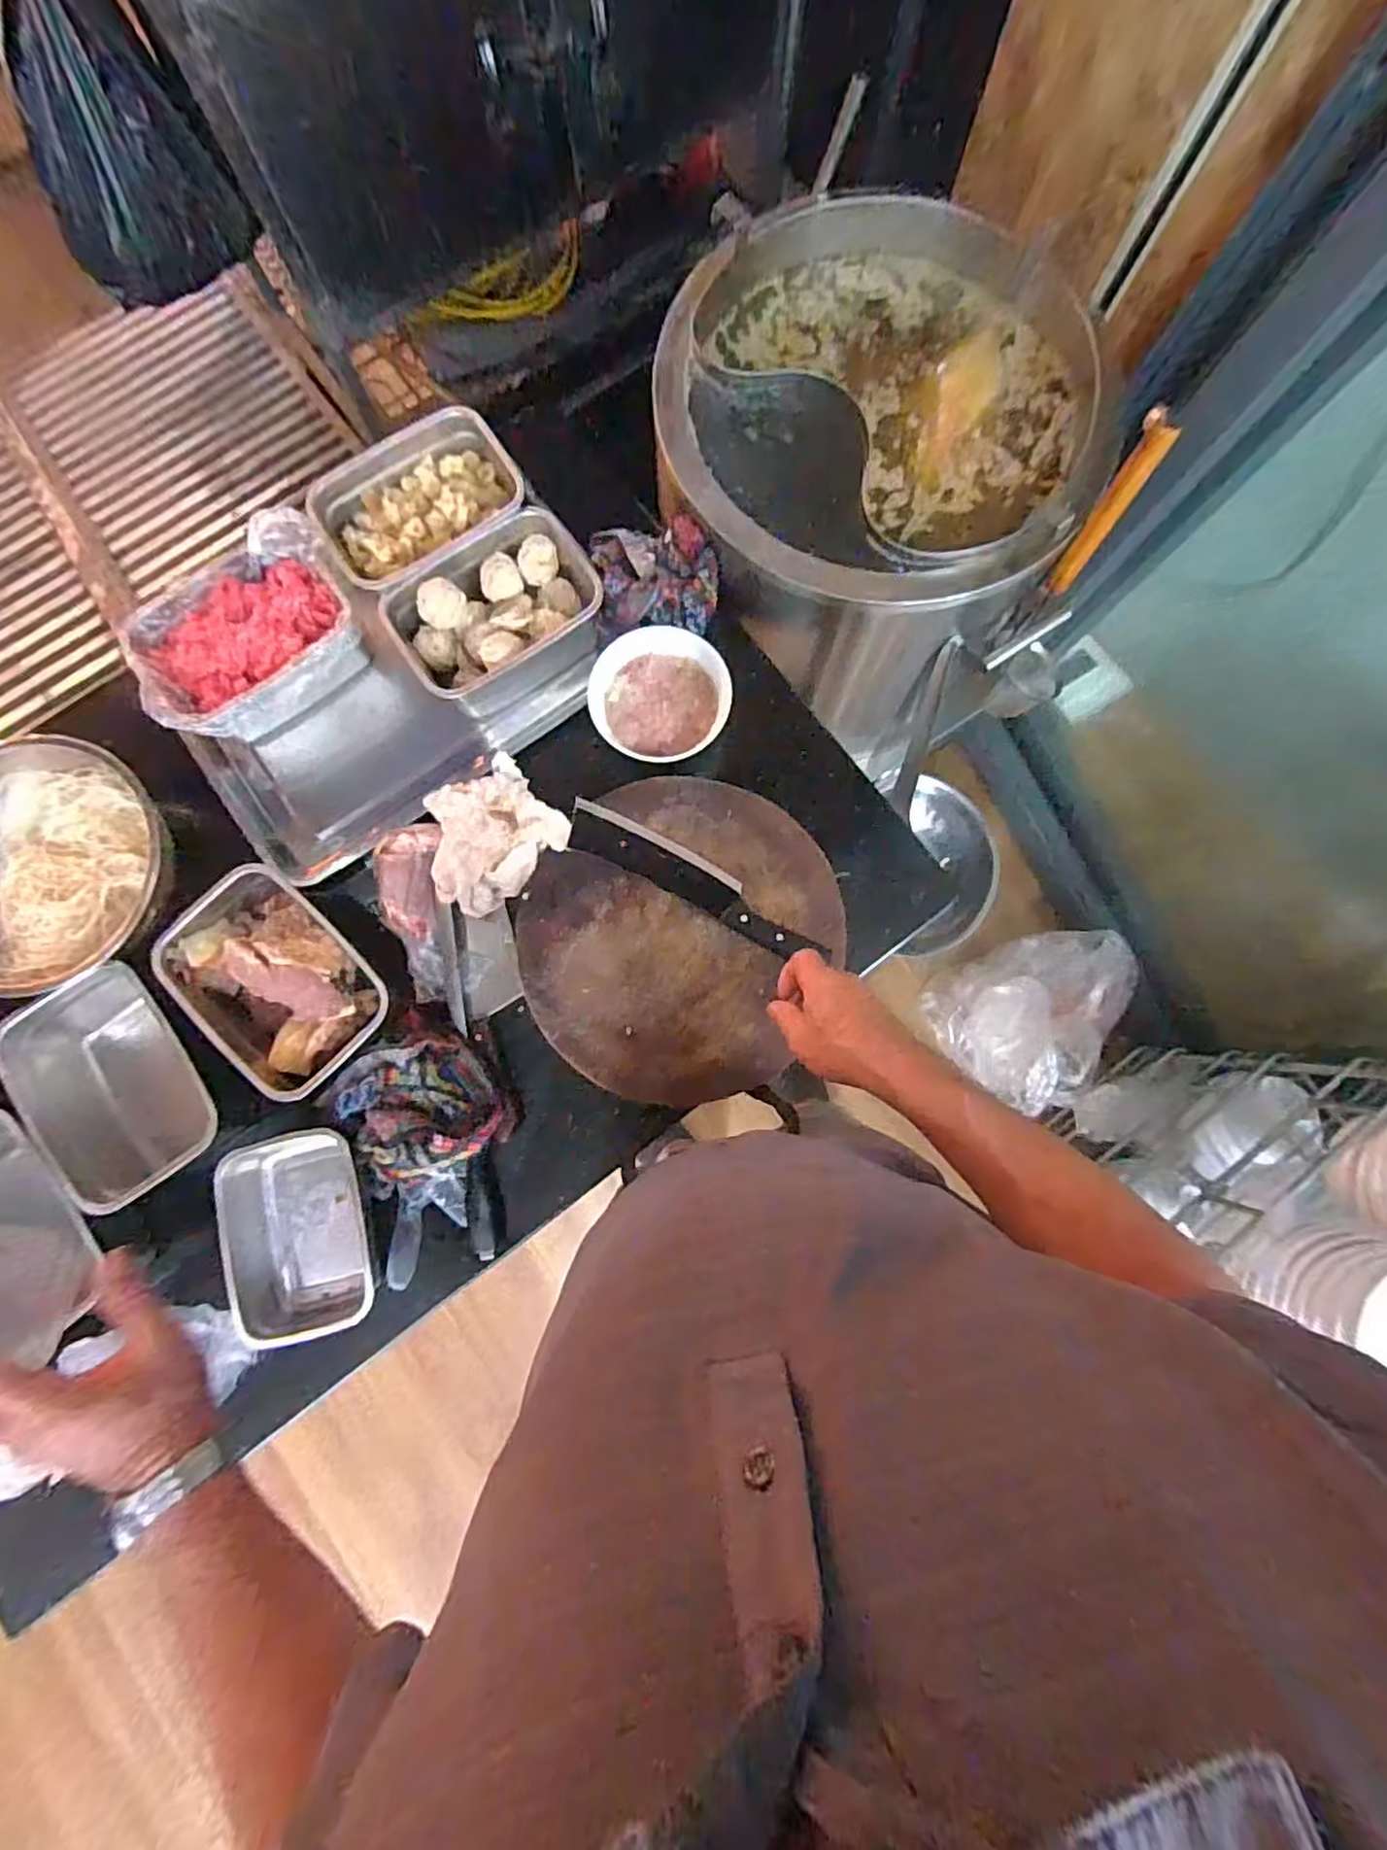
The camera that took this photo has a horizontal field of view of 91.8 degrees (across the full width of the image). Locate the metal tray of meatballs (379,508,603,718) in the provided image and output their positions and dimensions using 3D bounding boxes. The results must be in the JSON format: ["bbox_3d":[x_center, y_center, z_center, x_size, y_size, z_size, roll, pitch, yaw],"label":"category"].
[{"bbox_3d":[-0.208,-0.331,0.734,0.207,0.084,0.146,-36,84,-6],"label":"metal tray of meatballs"}]

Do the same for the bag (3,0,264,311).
[{"bbox_3d":[-0.872,-1.159,0.995,0.151,0.301,0.266,45,83,5],"label":"bag"}]

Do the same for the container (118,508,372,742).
[{"bbox_3d":[-0.470,-0.307,0.719,0.227,0.082,0.177,-30,83,-5],"label":"container"}]

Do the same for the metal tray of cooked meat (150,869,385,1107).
[{"bbox_3d":[-0.407,0.050,0.650,0.145,0.087,0.214,-44,85,-6],"label":"metal tray of cooked meat"}]

